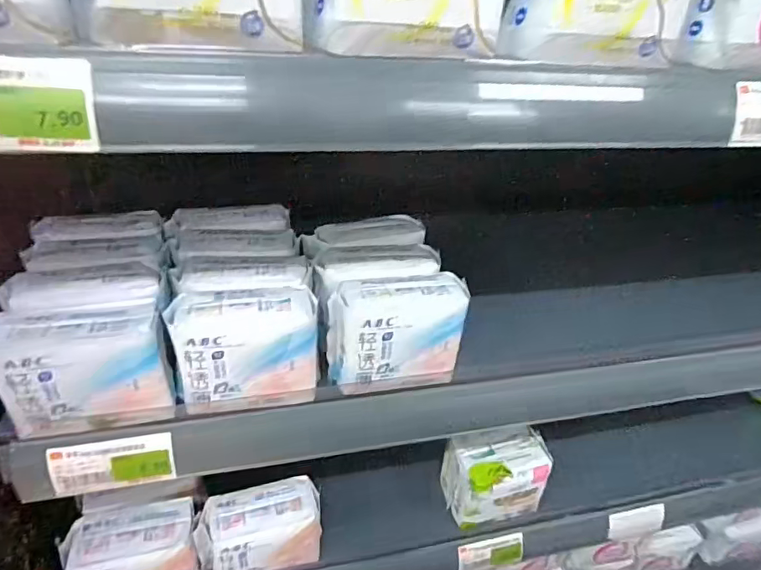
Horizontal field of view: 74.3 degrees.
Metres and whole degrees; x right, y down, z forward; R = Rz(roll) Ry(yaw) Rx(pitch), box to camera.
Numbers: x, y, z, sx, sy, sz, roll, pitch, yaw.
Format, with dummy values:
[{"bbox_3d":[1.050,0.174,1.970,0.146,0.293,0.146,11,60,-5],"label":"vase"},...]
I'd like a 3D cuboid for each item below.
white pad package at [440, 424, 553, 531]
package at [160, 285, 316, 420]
[{"bbox_3d":[0.135,0.219,0.586,0.108,0.082,0.072,-2,34,-11],"label":"white pad package"},{"bbox_3d":[-0.097,0.048,0.372,0.097,0.085,0.042,-4,34,-14],"label":"package"}]

